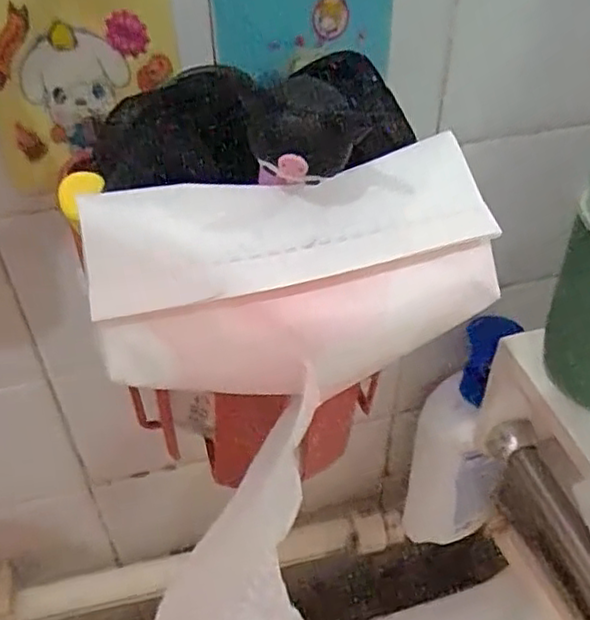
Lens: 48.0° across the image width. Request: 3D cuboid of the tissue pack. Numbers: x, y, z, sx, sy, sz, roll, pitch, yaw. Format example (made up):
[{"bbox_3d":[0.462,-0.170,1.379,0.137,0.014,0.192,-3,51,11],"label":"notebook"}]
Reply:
[{"bbox_3d":[-0.001,-0.007,0.176,0.099,0.049,0.041,-14,45,-13],"label":"tissue pack"}]

